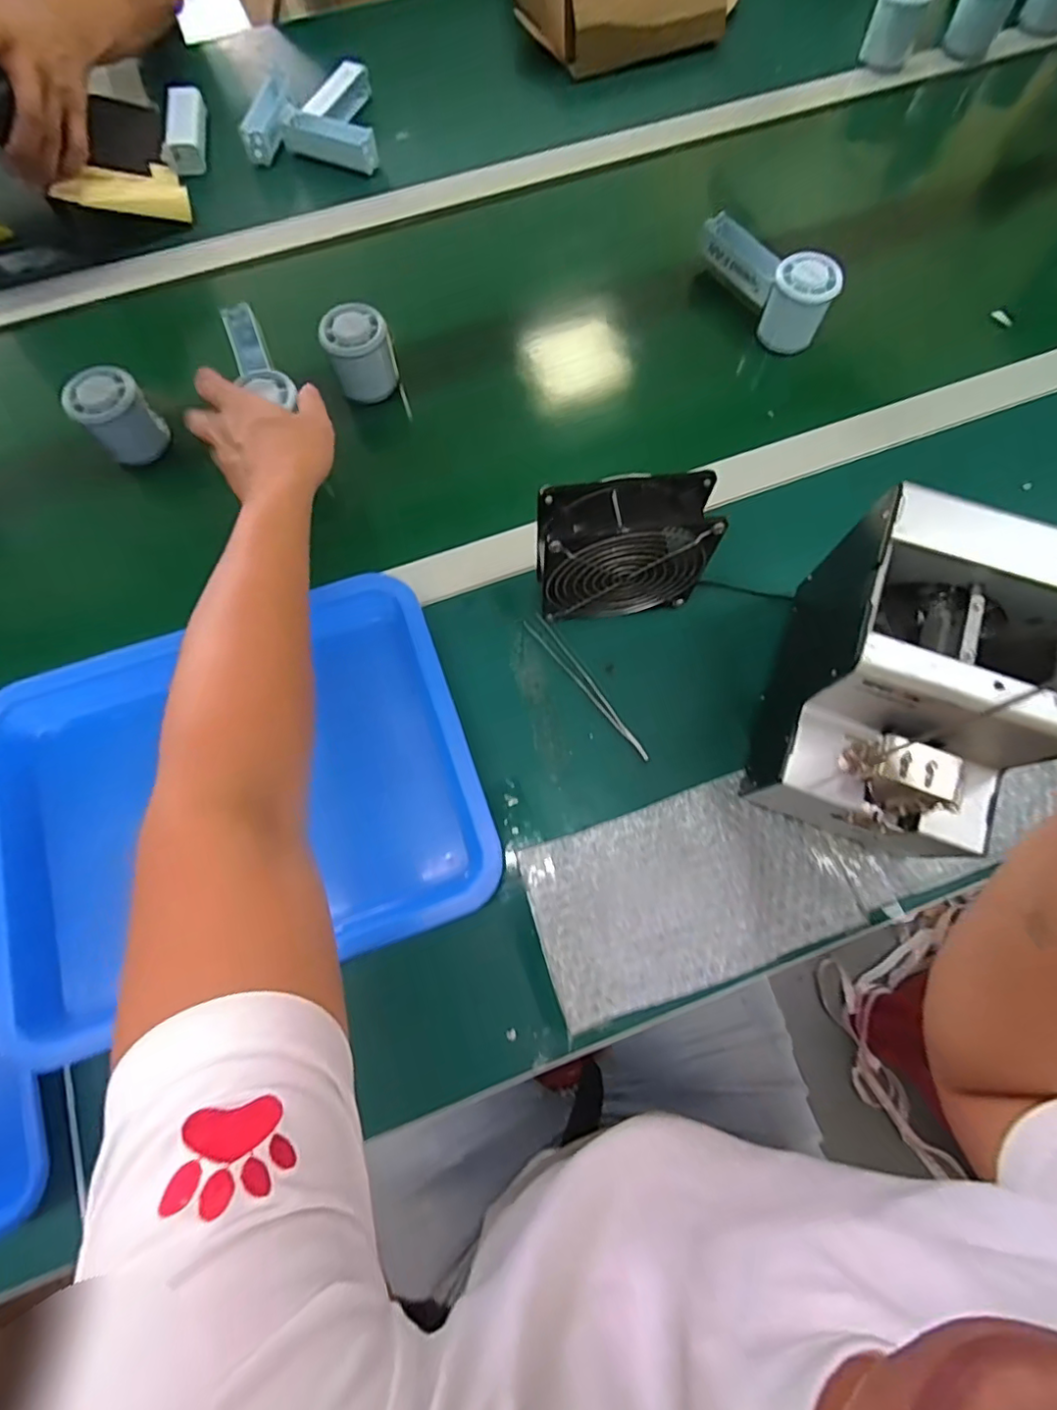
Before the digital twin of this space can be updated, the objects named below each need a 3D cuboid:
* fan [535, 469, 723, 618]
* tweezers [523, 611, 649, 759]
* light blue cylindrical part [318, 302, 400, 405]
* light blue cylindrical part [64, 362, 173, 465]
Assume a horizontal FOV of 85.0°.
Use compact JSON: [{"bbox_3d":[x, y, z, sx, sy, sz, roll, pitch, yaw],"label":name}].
[{"bbox_3d":[0.067,-0.109,0.423,0.120,0.121,0.045,-8,72,-2],"label":"fan"},{"bbox_3d":[0.047,-0.016,0.453,0.015,0.005,0.144,-37,75,-10],"label":"tweezers"},{"bbox_3d":[-0.151,-0.317,0.524,0.056,0.060,0.049,-25,74,-7],"label":"light blue cylindrical part"},{"bbox_3d":[-0.357,-0.253,0.505,0.055,0.056,0.053,0,72,1],"label":"light blue cylindrical part"}]

